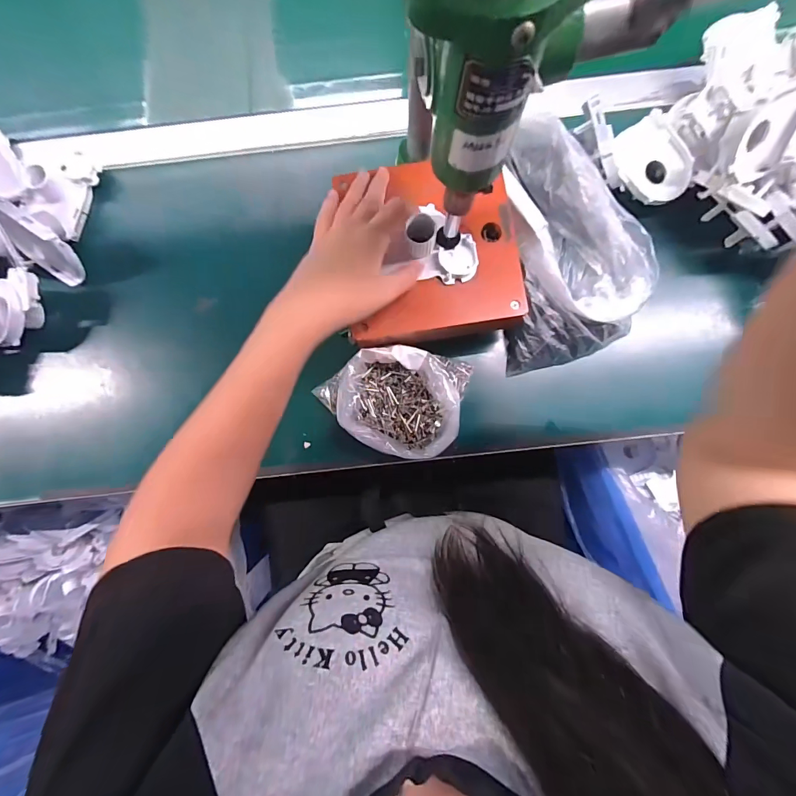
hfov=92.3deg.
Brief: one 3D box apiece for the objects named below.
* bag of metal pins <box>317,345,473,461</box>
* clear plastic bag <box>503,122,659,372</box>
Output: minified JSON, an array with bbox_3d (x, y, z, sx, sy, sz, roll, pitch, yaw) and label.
[{"bbox_3d":[-0.008,0.001,0.363,0.147,0.043,0.101,12,85,2],"label":"bag of metal pins"},{"bbox_3d":[0.174,-0.155,0.378,0.132,0.056,0.241,-3,85,1],"label":"clear plastic bag"}]

